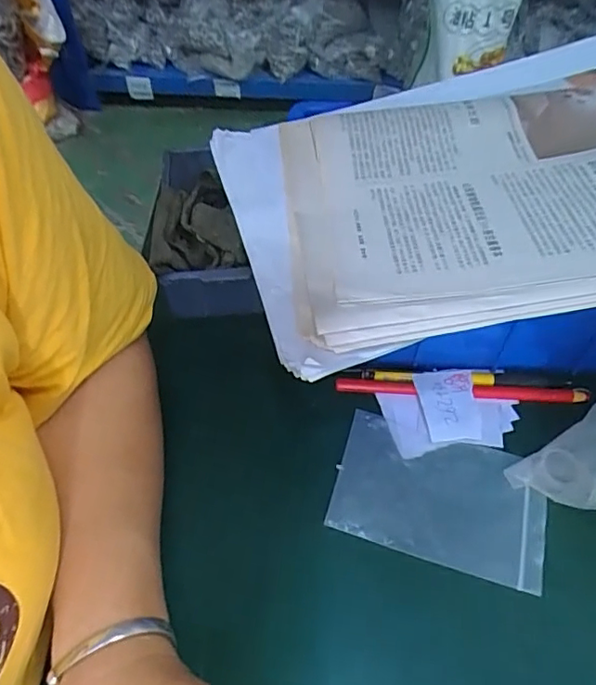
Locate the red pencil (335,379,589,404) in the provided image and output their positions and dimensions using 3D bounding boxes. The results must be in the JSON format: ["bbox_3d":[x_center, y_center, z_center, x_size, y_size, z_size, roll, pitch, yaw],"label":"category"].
[{"bbox_3d":[0.108,0.033,0.366,0.164,0.005,0.009,3,54,2],"label":"red pencil"}]

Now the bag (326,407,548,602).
[{"bbox_3d":[0.085,0.093,0.329,0.122,0.008,0.077,15,55,11],"label":"bag"}]

